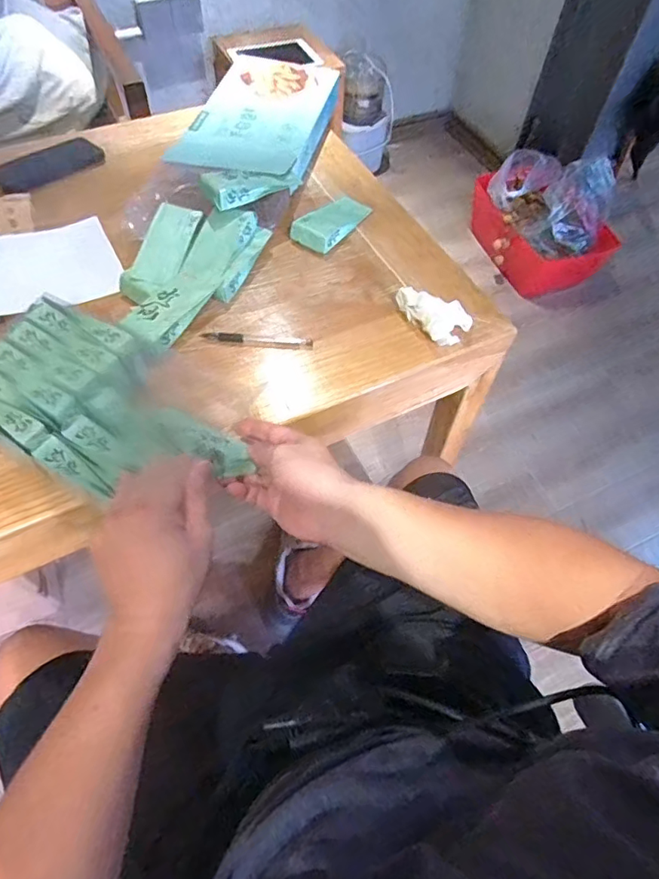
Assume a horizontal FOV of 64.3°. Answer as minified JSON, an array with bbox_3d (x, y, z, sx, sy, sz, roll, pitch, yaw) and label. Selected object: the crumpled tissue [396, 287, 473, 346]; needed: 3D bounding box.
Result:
[{"bbox_3d":[0.134,-0.157,0.653,0.055,0.033,0.101,-30,64,-20],"label":"crumpled tissue"}]

